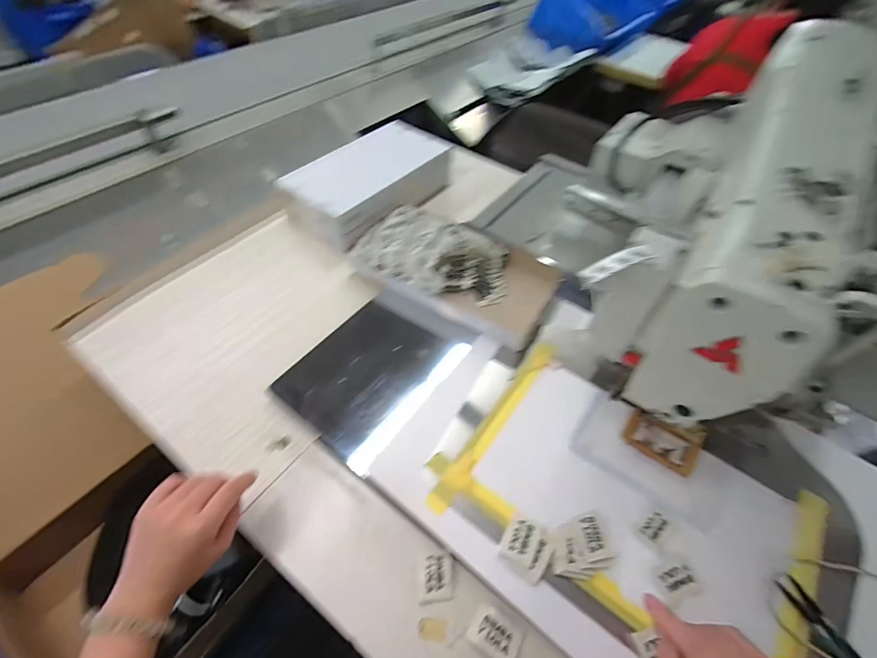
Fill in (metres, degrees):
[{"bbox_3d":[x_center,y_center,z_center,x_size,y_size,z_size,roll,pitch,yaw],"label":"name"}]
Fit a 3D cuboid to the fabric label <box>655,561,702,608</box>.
[{"bbox_3d":[0.239,0.253,0.396,0.038,0.004,0.032,-12,55,-8],"label":"fabric label"}]

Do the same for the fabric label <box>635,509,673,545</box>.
[{"bbox_3d":[0.233,0.211,0.428,0.037,0.005,0.027,-40,68,-20],"label":"fabric label"}]

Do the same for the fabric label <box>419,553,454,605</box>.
[{"bbox_3d":[-0.001,0.252,0.402,0.032,0.005,0.043,2,53,-3],"label":"fabric label"}]

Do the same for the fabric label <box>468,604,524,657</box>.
[{"bbox_3d":[0.055,0.291,0.378,0.045,0.004,0.036,28,61,18],"label":"fabric label"}]

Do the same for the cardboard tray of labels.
[{"bbox_3d":[0.025,-0.091,0.643,0.308,0.059,0.182,26,56,15],"label":"cardboard tray of labels"}]

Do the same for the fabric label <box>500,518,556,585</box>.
[{"bbox_3d":[0.091,0.223,0.406,0.045,0.006,0.048,32,57,19],"label":"fabric label"}]

